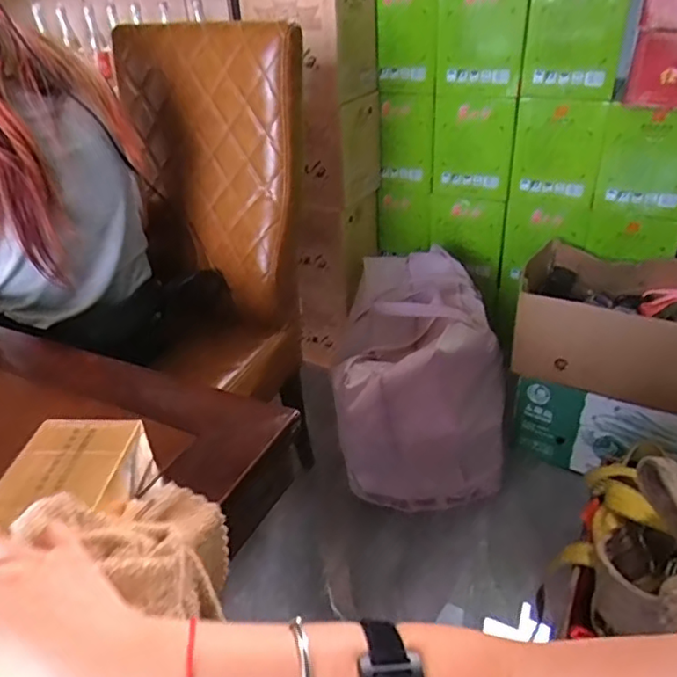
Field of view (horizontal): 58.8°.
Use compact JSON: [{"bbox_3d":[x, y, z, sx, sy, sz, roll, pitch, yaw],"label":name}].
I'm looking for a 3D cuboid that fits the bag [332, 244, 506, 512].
[{"bbox_3d":[0.188,0.080,1.424,0.351,0.389,0.509,-2,32,3],"label":"bag"}]

